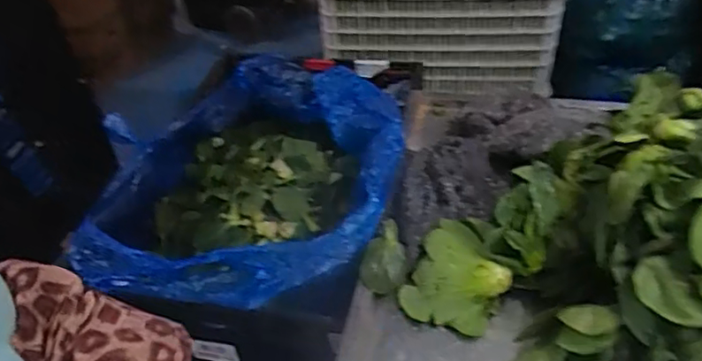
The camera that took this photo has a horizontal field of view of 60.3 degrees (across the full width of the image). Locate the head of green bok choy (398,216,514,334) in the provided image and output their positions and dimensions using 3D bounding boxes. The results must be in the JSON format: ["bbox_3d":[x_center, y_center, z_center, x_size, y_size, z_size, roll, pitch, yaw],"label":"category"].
[{"bbox_3d":[0.116,0.111,0.667,0.104,0.058,0.107,21,47,28],"label":"head of green bok choy"}]

